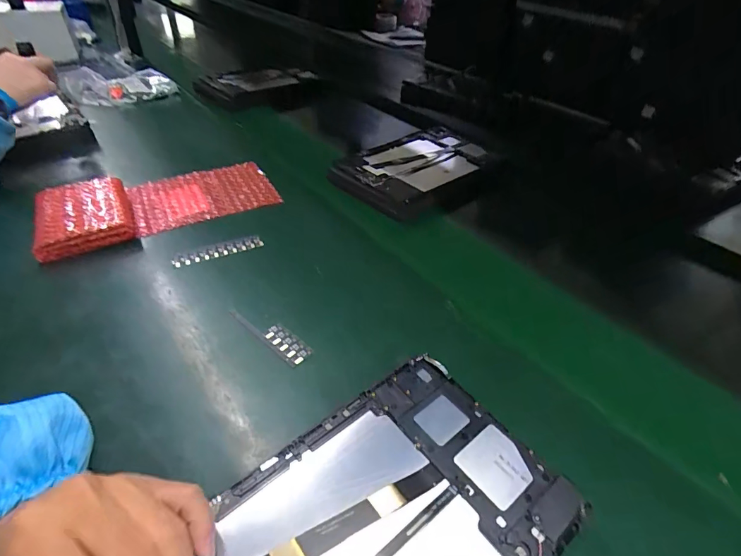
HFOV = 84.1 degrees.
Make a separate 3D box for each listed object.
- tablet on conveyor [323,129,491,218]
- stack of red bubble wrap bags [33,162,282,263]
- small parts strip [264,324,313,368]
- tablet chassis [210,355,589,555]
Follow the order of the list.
[{"bbox_3d":[0.074,-0.172,0.630,0.247,0.024,0.160,-28,49,-32],"label":"tablet on conveyor"},{"bbox_3d":[-0.268,-0.102,0.528,0.276,0.041,0.126,-23,46,-25],"label":"stack of red bubble wrap bags"},{"bbox_3d":[-0.076,0.060,0.369,0.049,0.007,0.020,32,48,28],"label":"small parts strip"},{"bbox_3d":[-0.002,0.152,0.236,0.234,0.013,0.147,-28,48,-29],"label":"tablet chassis"}]

